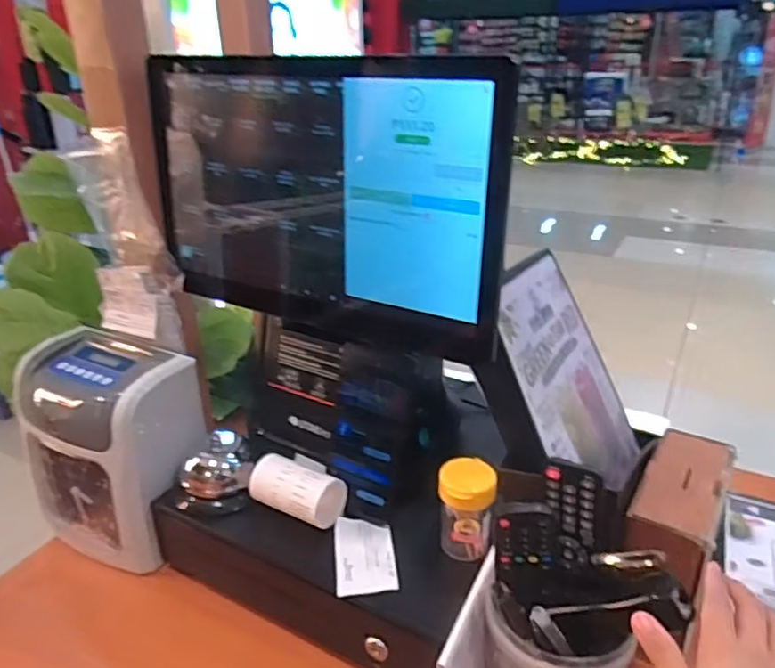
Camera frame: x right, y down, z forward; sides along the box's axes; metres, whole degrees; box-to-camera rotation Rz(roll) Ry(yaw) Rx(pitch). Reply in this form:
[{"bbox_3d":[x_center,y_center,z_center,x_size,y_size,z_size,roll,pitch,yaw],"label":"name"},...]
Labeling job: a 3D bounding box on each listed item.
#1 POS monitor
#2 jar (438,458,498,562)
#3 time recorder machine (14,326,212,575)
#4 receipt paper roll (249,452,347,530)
[{"bbox_3d":[-0.070,-0.117,0.557,0.373,0.223,0.042,14,30,30],"label":"POS monitor"},{"bbox_3d":[0.069,0.157,0.544,0.055,0.082,0.058,-2,25,1],"label":"jar"},{"bbox_3d":[-0.293,0.120,0.685,0.193,0.201,0.137,15,32,30],"label":"time recorder machine"},{"bbox_3d":[-0.088,0.147,0.596,0.087,0.045,0.049,9,27,22],"label":"receipt paper roll"}]

